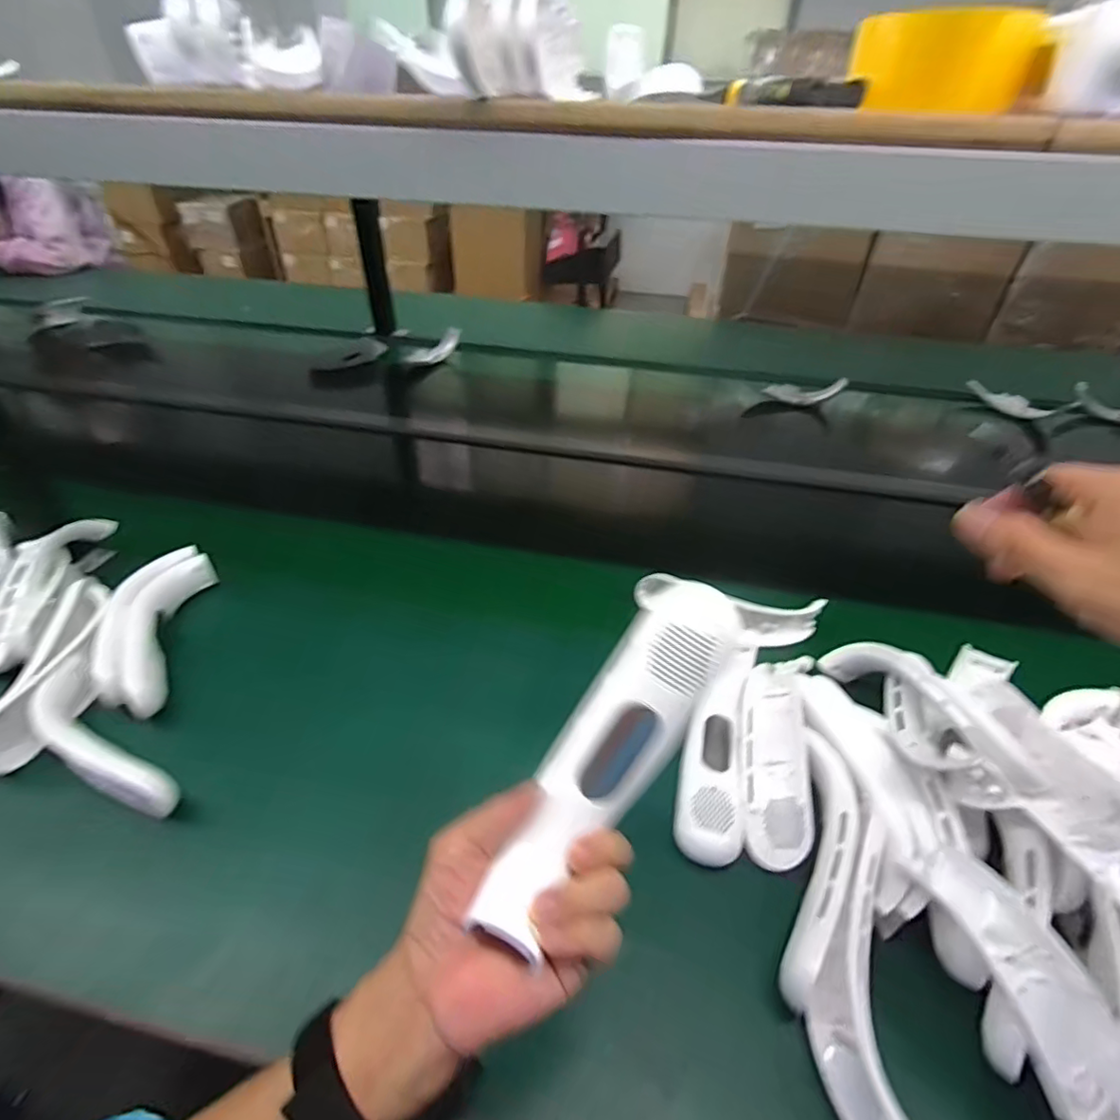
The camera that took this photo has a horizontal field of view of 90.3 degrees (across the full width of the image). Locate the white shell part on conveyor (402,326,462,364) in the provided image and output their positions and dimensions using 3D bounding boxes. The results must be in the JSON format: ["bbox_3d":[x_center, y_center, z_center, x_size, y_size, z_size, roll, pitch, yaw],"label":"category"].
[{"bbox_3d":[-0.287,-0.484,1.287,0.153,0.042,0.034,-40,54,-21],"label":"white shell part on conveyor"}]

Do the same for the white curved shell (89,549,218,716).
[{"bbox_3d":[-0.420,0.066,0.569,0.069,0.041,0.210,-6,40,-9],"label":"white curved shell"}]

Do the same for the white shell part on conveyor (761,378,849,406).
[{"bbox_3d":[0.498,-0.339,1.137,0.156,0.046,0.026,8,37,33],"label":"white shell part on conveyor"}]

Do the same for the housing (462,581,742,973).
[{"bbox_3d":[0.024,0.096,0.290,0.052,0.039,0.193,32,84,31],"label":"housing"}]

